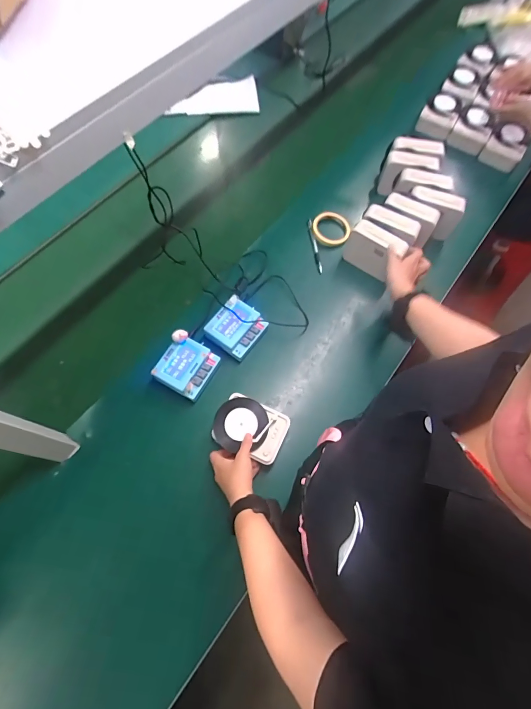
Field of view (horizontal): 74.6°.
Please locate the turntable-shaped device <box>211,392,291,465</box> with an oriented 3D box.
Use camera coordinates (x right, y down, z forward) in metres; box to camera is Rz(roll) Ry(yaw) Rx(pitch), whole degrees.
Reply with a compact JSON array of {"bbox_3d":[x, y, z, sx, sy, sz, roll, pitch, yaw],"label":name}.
[{"bbox_3d":[-0.028,0.135,0.644,0.128,0.014,0.099,24,69,9],"label":"turntable-shaped device"}]

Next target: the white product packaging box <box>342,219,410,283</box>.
[{"bbox_3d":[0.245,-0.235,0.788,0.118,0.098,0.045,31,71,12],"label":"white product packaging box"}]

